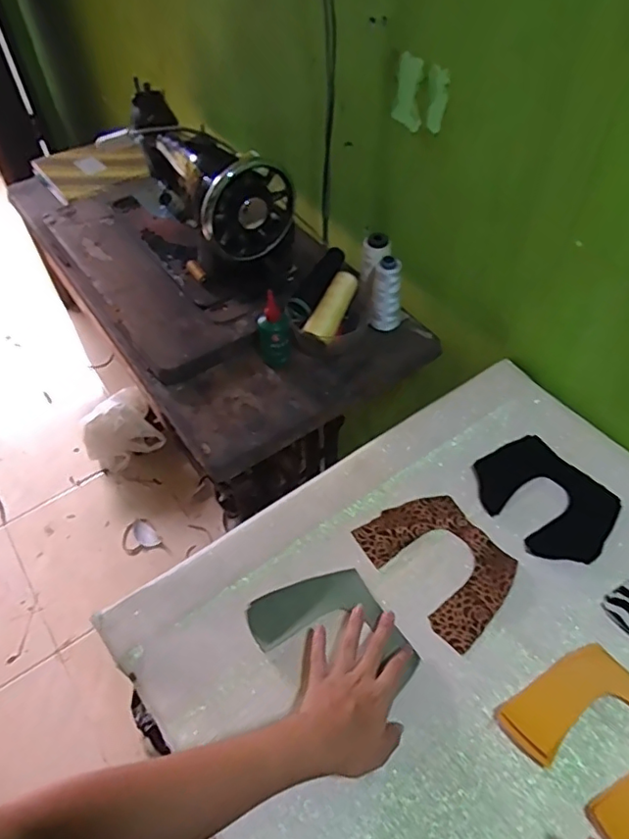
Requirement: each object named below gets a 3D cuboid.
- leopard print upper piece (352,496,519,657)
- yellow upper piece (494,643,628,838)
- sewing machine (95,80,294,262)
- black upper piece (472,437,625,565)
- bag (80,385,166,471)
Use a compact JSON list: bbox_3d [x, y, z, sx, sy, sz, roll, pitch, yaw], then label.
[{"bbox_3d":[0.138,0.150,0.628,0.116,0.004,0.161,-32,56,-21],"label":"leopard print upper piece"},{"bbox_3d":[0.257,0.279,0.506,0.123,0.016,0.148,-33,56,-22],"label":"yellow upper piece"},{"bbox_3d":[-0.184,-0.345,0.887,0.133,0.196,0.337,-35,57,-23],"label":"sewing machine"},{"bbox_3d":[0.266,0.091,0.670,0.122,0.005,0.154,-32,59,-21],"label":"black upper piece"},{"bbox_3d":[-0.523,0.032,1.561,0.189,0.141,0.147,-28,55,-19],"label":"bag"}]

